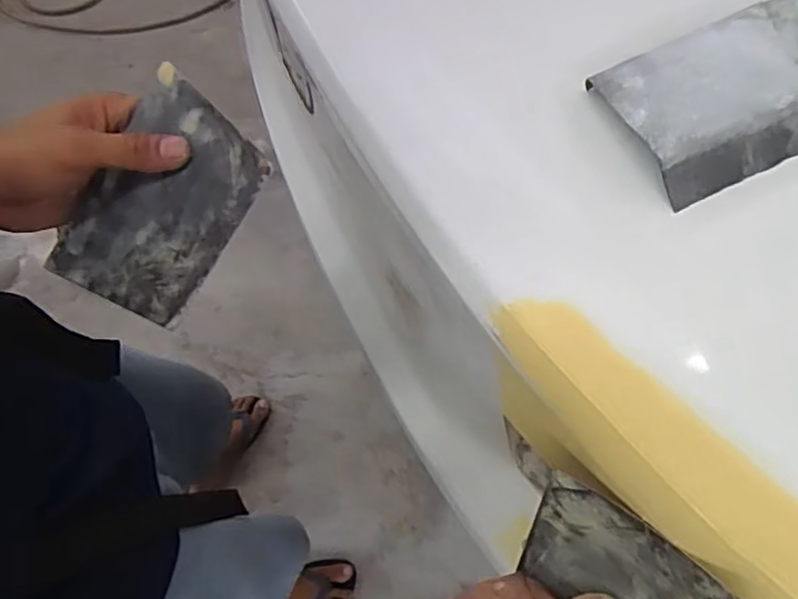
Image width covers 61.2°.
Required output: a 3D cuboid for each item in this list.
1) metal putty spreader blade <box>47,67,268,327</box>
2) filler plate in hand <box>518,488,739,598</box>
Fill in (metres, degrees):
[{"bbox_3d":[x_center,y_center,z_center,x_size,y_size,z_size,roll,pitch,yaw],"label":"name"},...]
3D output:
[{"bbox_3d":[-0.141,-0.055,0.402,0.098,0.006,0.136,35,96,14],"label":"metal putty spreader blade"},{"bbox_3d":[0.120,0.155,0.355,0.011,0.096,0.131,-15,31,-31],"label":"filler plate in hand"}]

